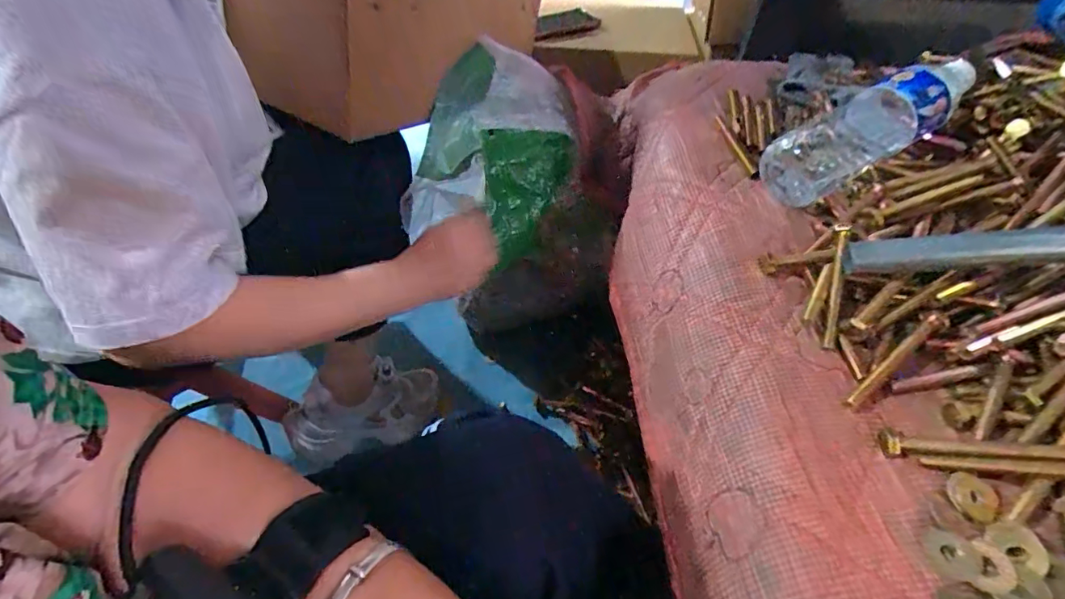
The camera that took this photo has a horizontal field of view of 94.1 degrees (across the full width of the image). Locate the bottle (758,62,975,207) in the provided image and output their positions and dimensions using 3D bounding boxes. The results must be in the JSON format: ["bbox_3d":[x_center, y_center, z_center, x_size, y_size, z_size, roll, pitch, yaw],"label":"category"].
[{"bbox_3d":[0.311,-0.161,0.452,0.227,0.052,0.067,-31,55,-6],"label":"bottle"}]

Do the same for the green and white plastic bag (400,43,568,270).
[{"bbox_3d":[-0.060,-0.199,0.684,0.214,0.240,0.171,7,49,4],"label":"green and white plastic bag"}]

